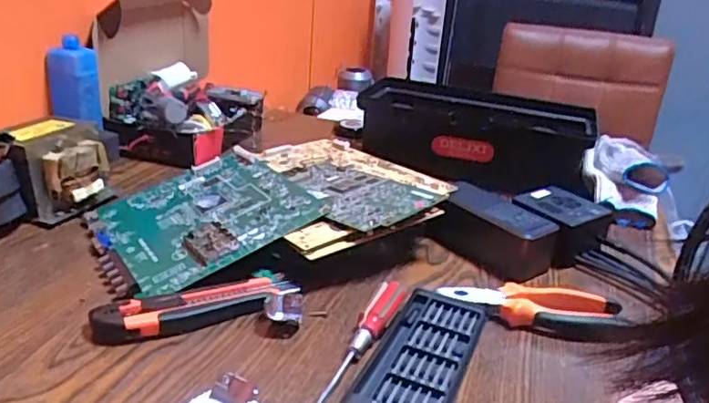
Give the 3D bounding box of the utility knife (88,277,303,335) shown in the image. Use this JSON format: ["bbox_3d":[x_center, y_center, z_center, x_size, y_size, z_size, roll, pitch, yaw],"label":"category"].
[{"bbox_3d":[-0.123,0.083,0.483,0.160,0.013,0.038,-4,48,-26],"label":"utility knife"}]

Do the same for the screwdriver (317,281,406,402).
[{"bbox_3d":[0.007,0.103,0.460,0.020,0.018,0.138,15,30,23],"label":"screwdriver"}]

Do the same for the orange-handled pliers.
[{"bbox_3d":[0.160,0.091,0.521,0.160,0.017,0.054,6,22,2],"label":"orange-handled pliers"}]

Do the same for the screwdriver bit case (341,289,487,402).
[{"bbox_3d":[0.046,0.117,0.447,0.068,0.022,0.160,14,24,21],"label":"screwdriver bit case"}]

